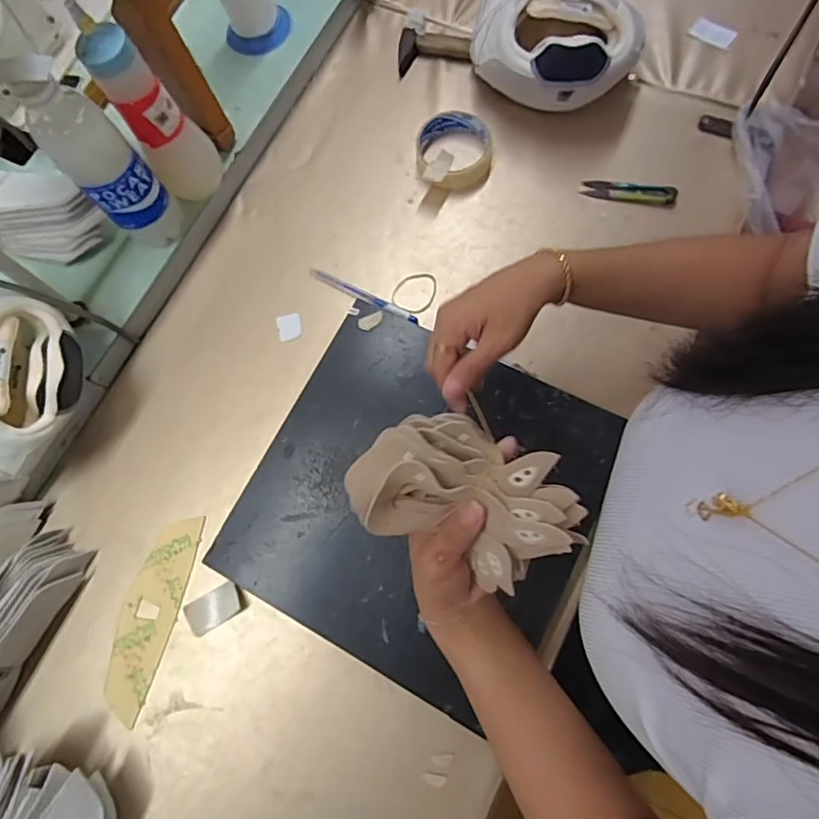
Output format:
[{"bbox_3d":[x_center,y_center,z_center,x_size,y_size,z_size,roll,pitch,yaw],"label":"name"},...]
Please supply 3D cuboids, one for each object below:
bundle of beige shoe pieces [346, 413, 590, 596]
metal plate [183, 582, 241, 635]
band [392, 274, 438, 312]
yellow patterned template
[{"bbox_3d":[0.033,0.057,0.348,0.137,0.061,0.084,25,79,7],"label":"bundle of beige shoe pieces"},{"bbox_3d":[-0.187,0.190,0.526,0.053,0.004,0.030,-28,78,-5],"label":"metal plate"},{"bbox_3d":[0.006,-0.128,0.594,0.044,0.004,0.048,-1,75,4],"label":"band"},{"bbox_3d":[-0.250,0.194,0.530,0.053,0.006,0.183,14,77,4],"label":"yellow patterned template"}]

